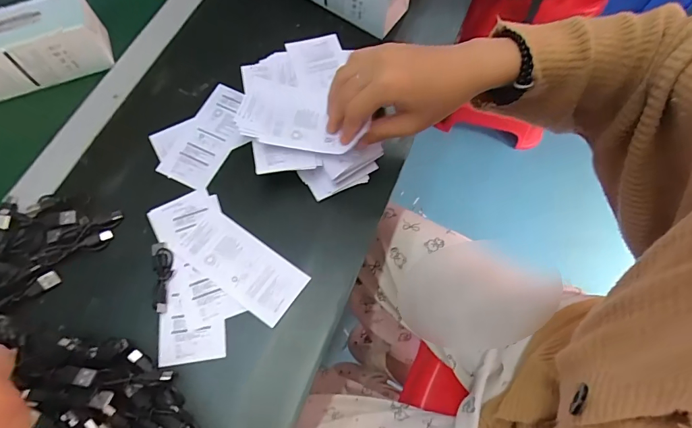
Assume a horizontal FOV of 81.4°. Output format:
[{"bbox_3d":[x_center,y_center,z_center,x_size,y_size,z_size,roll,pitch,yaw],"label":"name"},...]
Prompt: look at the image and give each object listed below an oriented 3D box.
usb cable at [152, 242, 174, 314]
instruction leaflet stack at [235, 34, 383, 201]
[{"bbox_3d":[-0.162,0.055,0.355,0.018,0.006,0.063,-12,67,-5],"label":"usb cable"},{"bbox_3d":[-0.042,-0.097,0.400,0.116,0.053,0.154,-17,68,-7],"label":"instruction leaflet stack"}]

